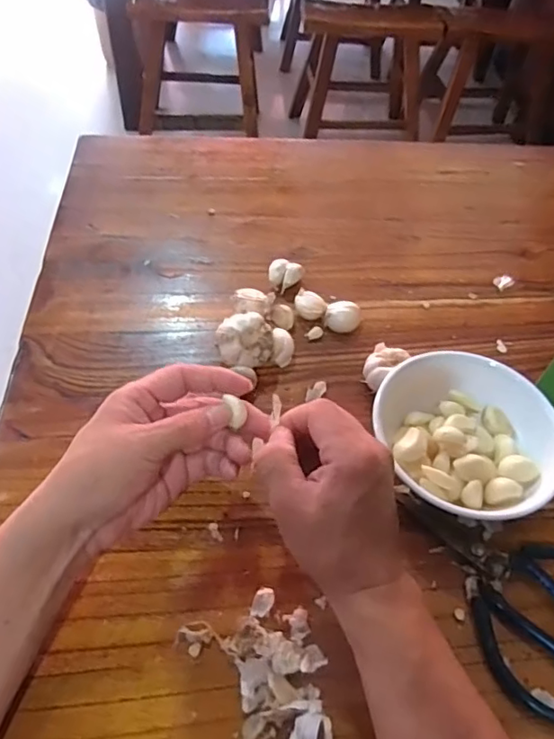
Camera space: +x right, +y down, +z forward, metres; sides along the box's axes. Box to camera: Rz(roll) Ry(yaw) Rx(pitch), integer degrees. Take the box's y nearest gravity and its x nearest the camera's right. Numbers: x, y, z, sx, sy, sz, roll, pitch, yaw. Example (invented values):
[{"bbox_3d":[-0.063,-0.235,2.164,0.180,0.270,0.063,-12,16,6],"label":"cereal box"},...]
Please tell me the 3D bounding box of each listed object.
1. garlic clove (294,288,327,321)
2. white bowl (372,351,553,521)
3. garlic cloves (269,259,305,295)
[{"bbox_3d":[0.034,-0.064,0.558,0.031,0.015,0.033,12,53,4],"label":"garlic clove"},{"bbox_3d":[0.159,0.050,0.459,0.146,0.056,0.141,2,53,-3],"label":"white bowl"},{"bbox_3d":[0.009,-0.093,0.575,0.034,0.024,0.028,8,53,1],"label":"garlic cloves"}]

